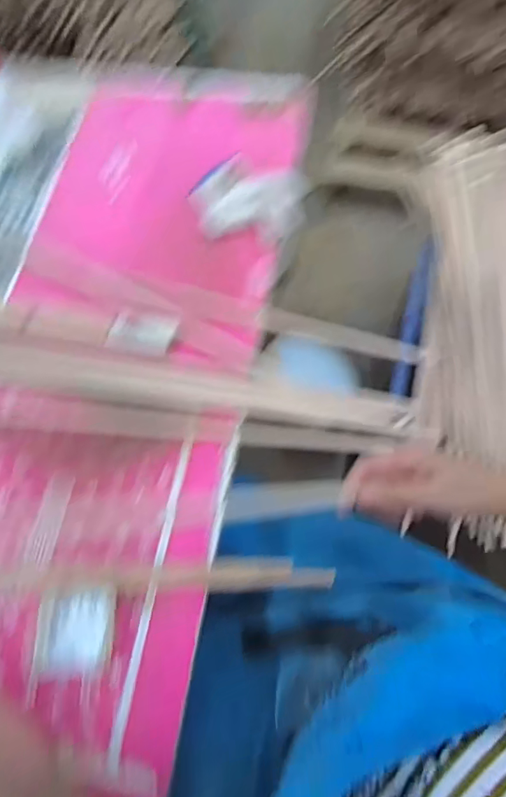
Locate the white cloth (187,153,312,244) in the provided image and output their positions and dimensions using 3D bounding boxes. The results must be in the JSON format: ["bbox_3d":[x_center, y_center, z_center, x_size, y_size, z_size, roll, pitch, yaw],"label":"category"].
[{"bbox_3d":[-0.003,-0.275,0.666,0.164,0.054,0.129,-5,70,1],"label":"white cloth"}]

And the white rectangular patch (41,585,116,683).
[{"bbox_3d":[-0.184,0.247,0.509,0.072,0.004,0.085,-1,70,3],"label":"white rectangular patch"}]

